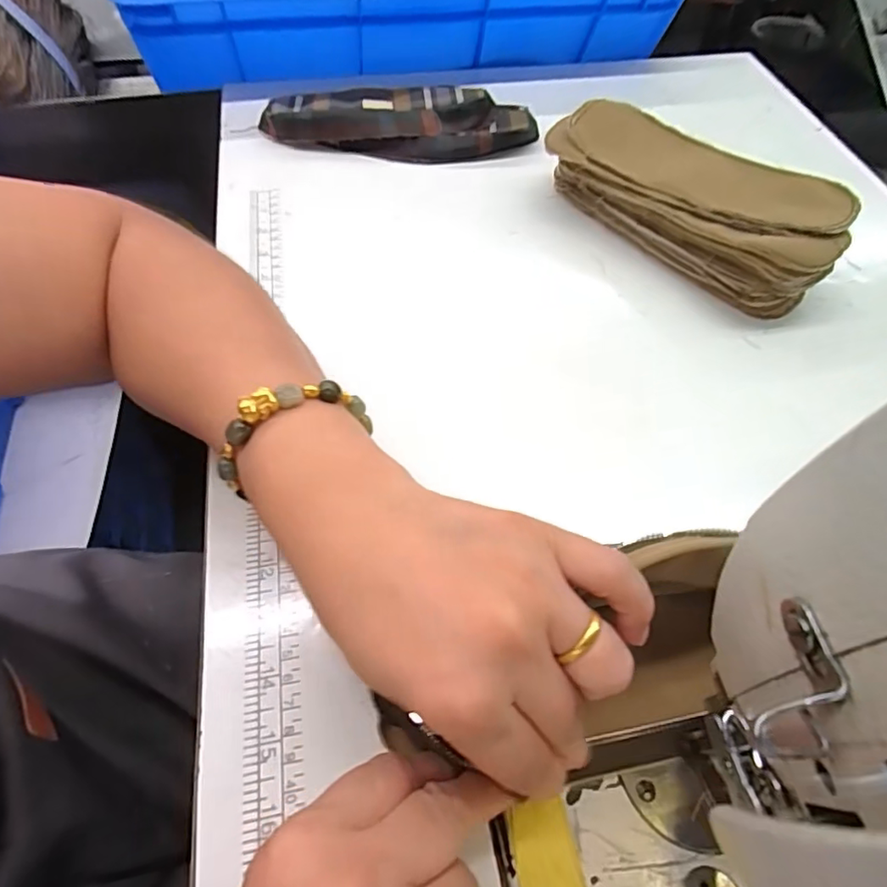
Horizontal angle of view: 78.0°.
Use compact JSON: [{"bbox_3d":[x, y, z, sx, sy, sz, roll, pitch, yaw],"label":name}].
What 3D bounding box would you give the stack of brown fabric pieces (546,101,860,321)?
[{"bbox_3d":[0.166,-0.178,0.392,0.189,0.054,0.096,39,65,20],"label":"stack of brown fabric pieces"}]

